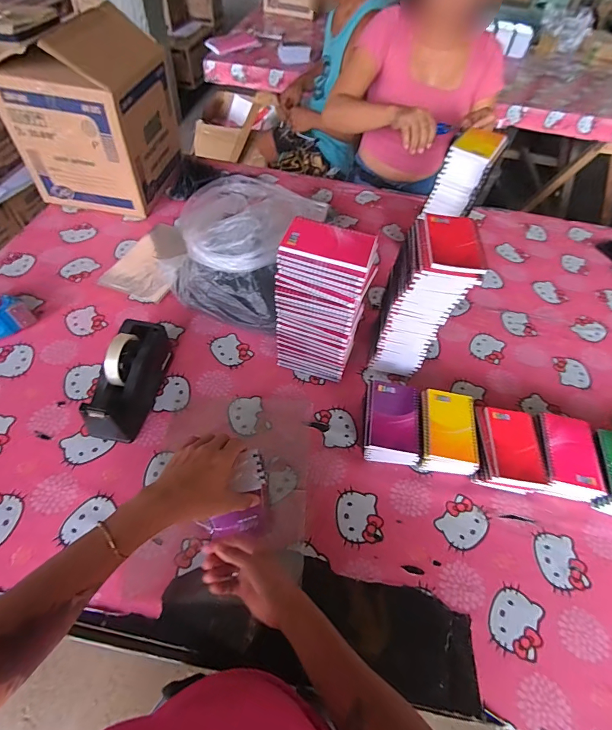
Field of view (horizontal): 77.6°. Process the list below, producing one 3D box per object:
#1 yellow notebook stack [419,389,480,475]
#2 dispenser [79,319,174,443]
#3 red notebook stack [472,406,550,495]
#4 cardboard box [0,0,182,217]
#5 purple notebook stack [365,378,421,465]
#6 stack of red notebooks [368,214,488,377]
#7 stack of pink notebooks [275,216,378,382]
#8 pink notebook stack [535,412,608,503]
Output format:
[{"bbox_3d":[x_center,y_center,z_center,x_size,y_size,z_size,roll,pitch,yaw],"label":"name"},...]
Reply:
[{"bbox_3d":[0.243,0.119,0.666,0.093,0.065,0.142,9,55,2],"label":"yellow notebook stack"},{"bbox_3d":[-0.304,0.022,0.657,0.087,0.121,0.205,11,55,3],"label":"dispenser"},{"bbox_3d":[0.339,0.147,0.656,0.102,0.060,0.141,8,55,0],"label":"red notebook stack"},{"bbox_3d":[-0.523,-0.618,0.961,0.289,0.345,0.297,9,55,2],"label":"cardboard box"},{"bbox_3d":[0.147,0.104,0.669,0.093,0.062,0.132,11,55,3],"label":"purple notebook stack"},{"bbox_3d":[0.207,-0.109,0.707,0.112,0.298,0.144,13,55,4],"label":"stack of red notebooks"},{"bbox_3d":[0.027,-0.096,0.676,0.137,0.295,0.090,18,55,8],"label":"stack of pink notebooks"},{"bbox_3d":[0.444,0.162,0.655,0.100,0.057,0.148,16,55,7],"label":"pink notebook stack"}]

